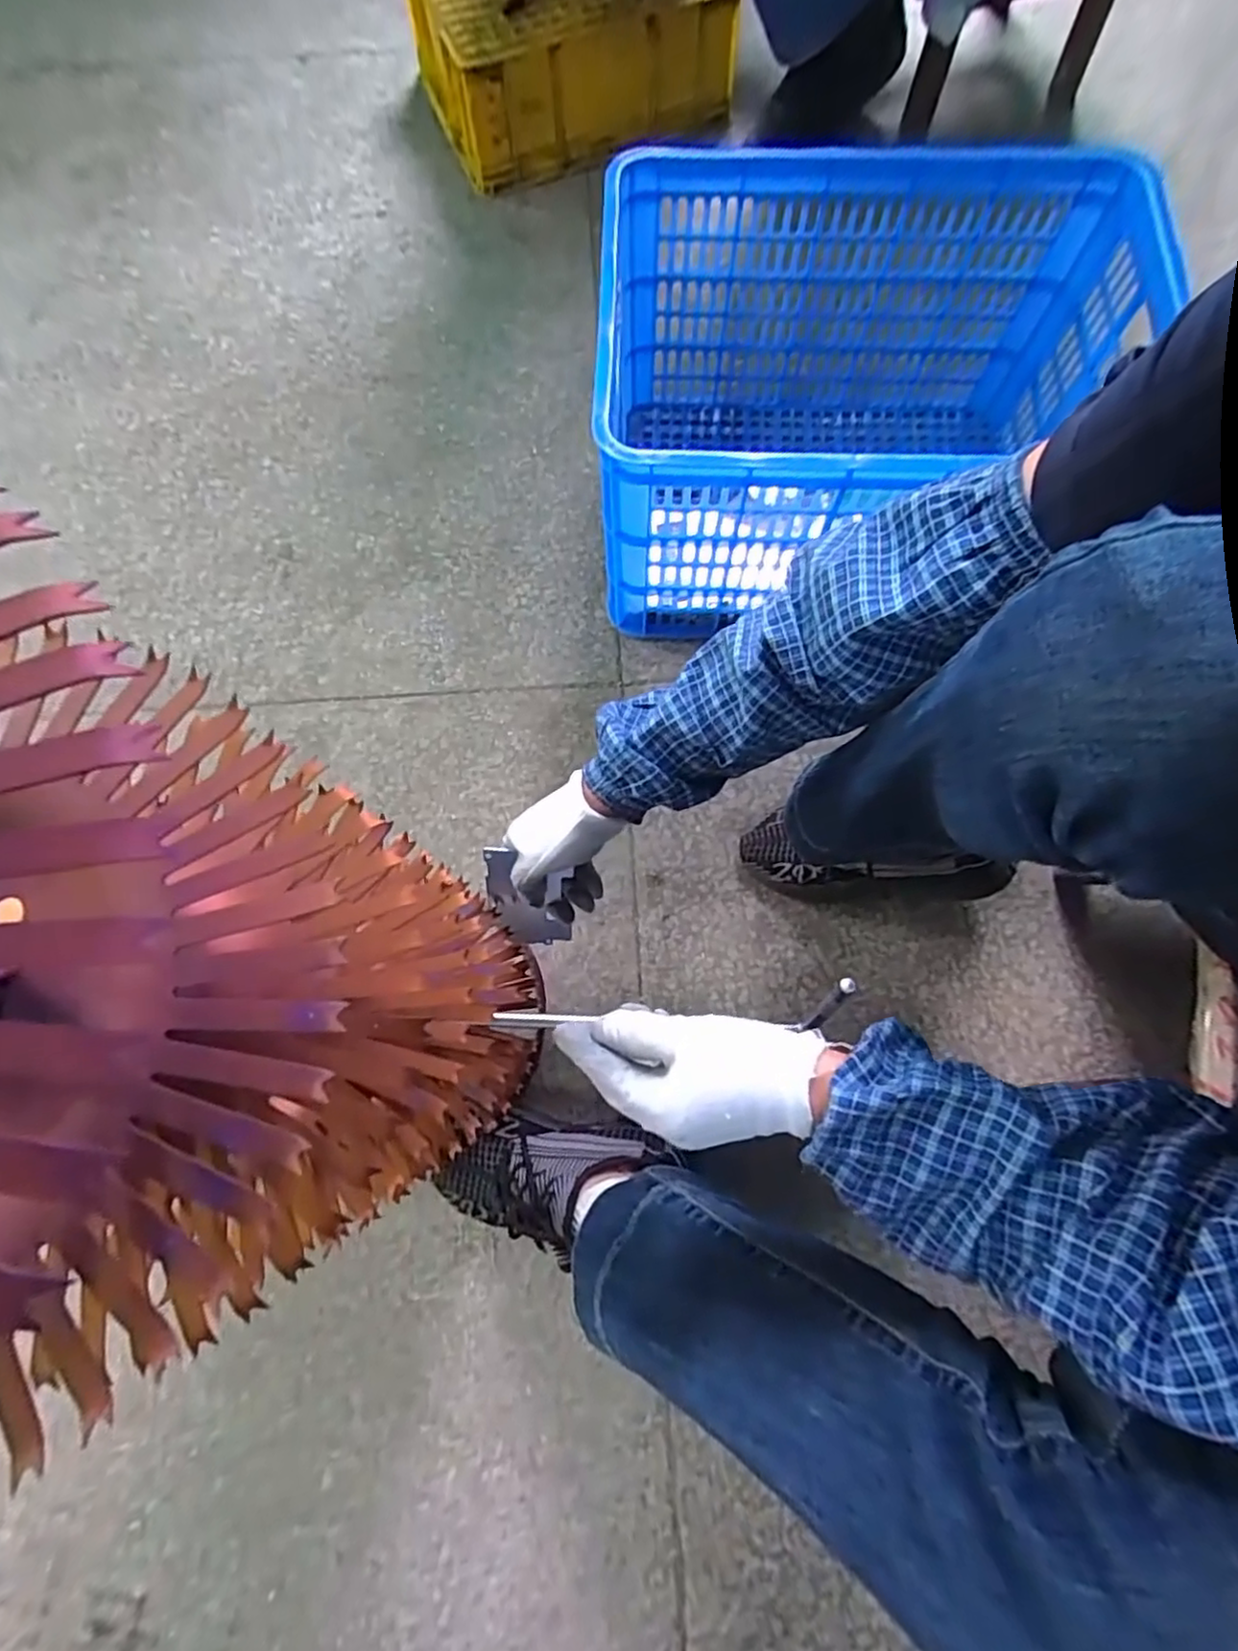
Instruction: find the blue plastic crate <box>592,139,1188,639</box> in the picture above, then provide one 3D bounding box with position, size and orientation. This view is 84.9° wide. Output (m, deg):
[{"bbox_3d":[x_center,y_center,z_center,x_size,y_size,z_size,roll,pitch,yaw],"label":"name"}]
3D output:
[{"bbox_3d":[0.225,-0.397,0.682,0.471,0.276,0.337,0,73,1],"label":"blue plastic crate"}]

